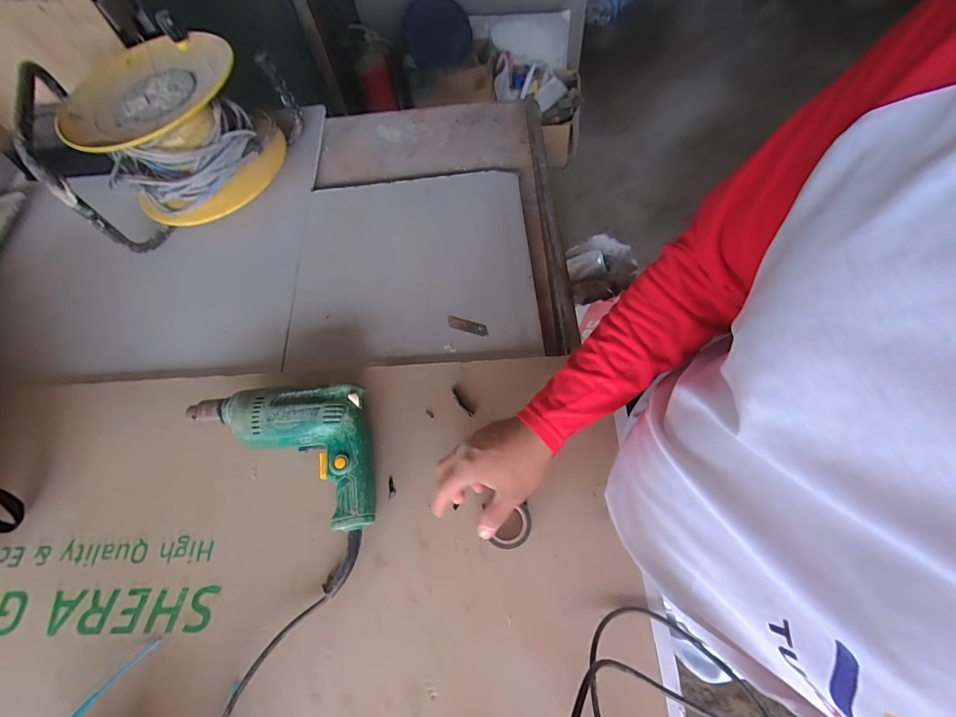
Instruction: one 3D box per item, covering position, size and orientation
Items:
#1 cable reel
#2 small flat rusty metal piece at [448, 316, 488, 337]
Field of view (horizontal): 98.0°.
[{"bbox_3d":[-0.483,-0.371,0.684,0.351,0.209,0.225,-37,66,-15],"label":"cable reel"},{"bbox_3d":[-0.014,-0.047,0.603,0.062,0.005,0.020,16,64,8],"label":"small flat rusty metal piece"}]

